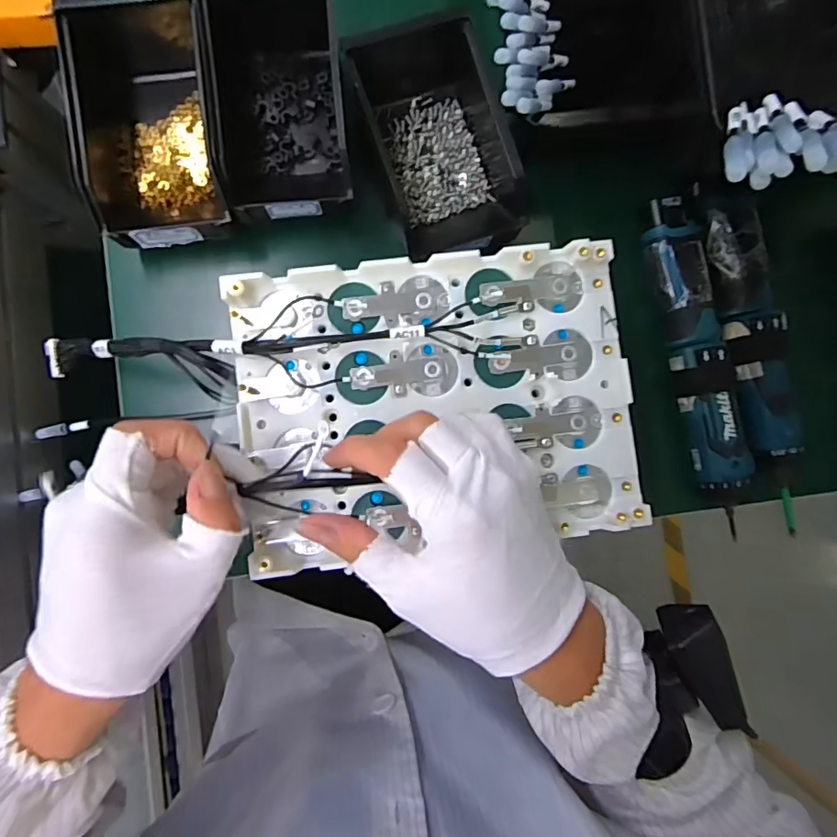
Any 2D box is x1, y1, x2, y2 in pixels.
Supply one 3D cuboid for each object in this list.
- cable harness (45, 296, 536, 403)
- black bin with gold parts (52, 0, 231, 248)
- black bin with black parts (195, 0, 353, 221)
[{"bbox_3d":[-0.078,-0.043,0.311,0.293,0.034,0.052,-7,87,-4],"label":"cable harness"},{"bbox_3d":[-0.218,-0.250,0.423,0.111,0.079,0.209,-10,87,-4],"label":"black bin with gold parts"},{"bbox_3d":[-0.115,-0.269,0.432,0.101,0.085,0.202,-5,87,-4],"label":"black bin with black parts"}]

